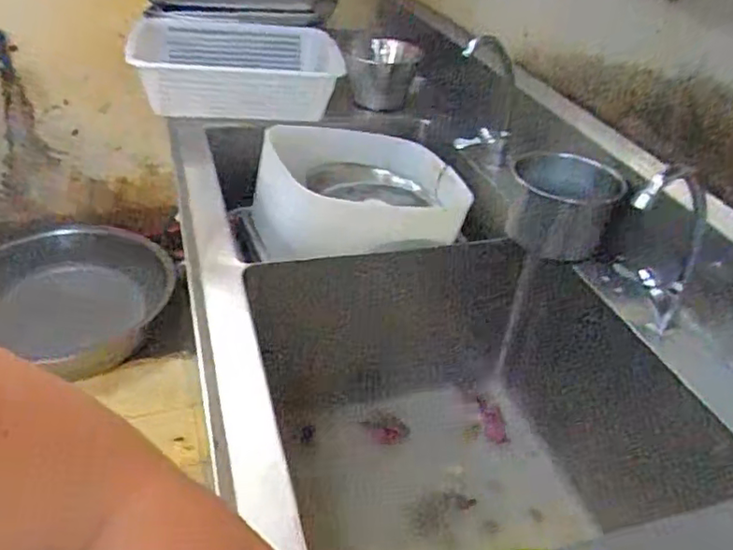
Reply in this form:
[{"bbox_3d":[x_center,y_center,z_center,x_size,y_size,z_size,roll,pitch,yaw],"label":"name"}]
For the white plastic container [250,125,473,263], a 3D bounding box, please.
[{"bbox_3d":[-0.016,-0.158,1.250,0.416,0.194,0.193,6,35,0],"label":"white plastic container"}]

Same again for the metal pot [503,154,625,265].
[{"bbox_3d":[0.320,-0.115,1.026,0.173,0.133,0.149,16,36,14],"label":"metal pot"}]

